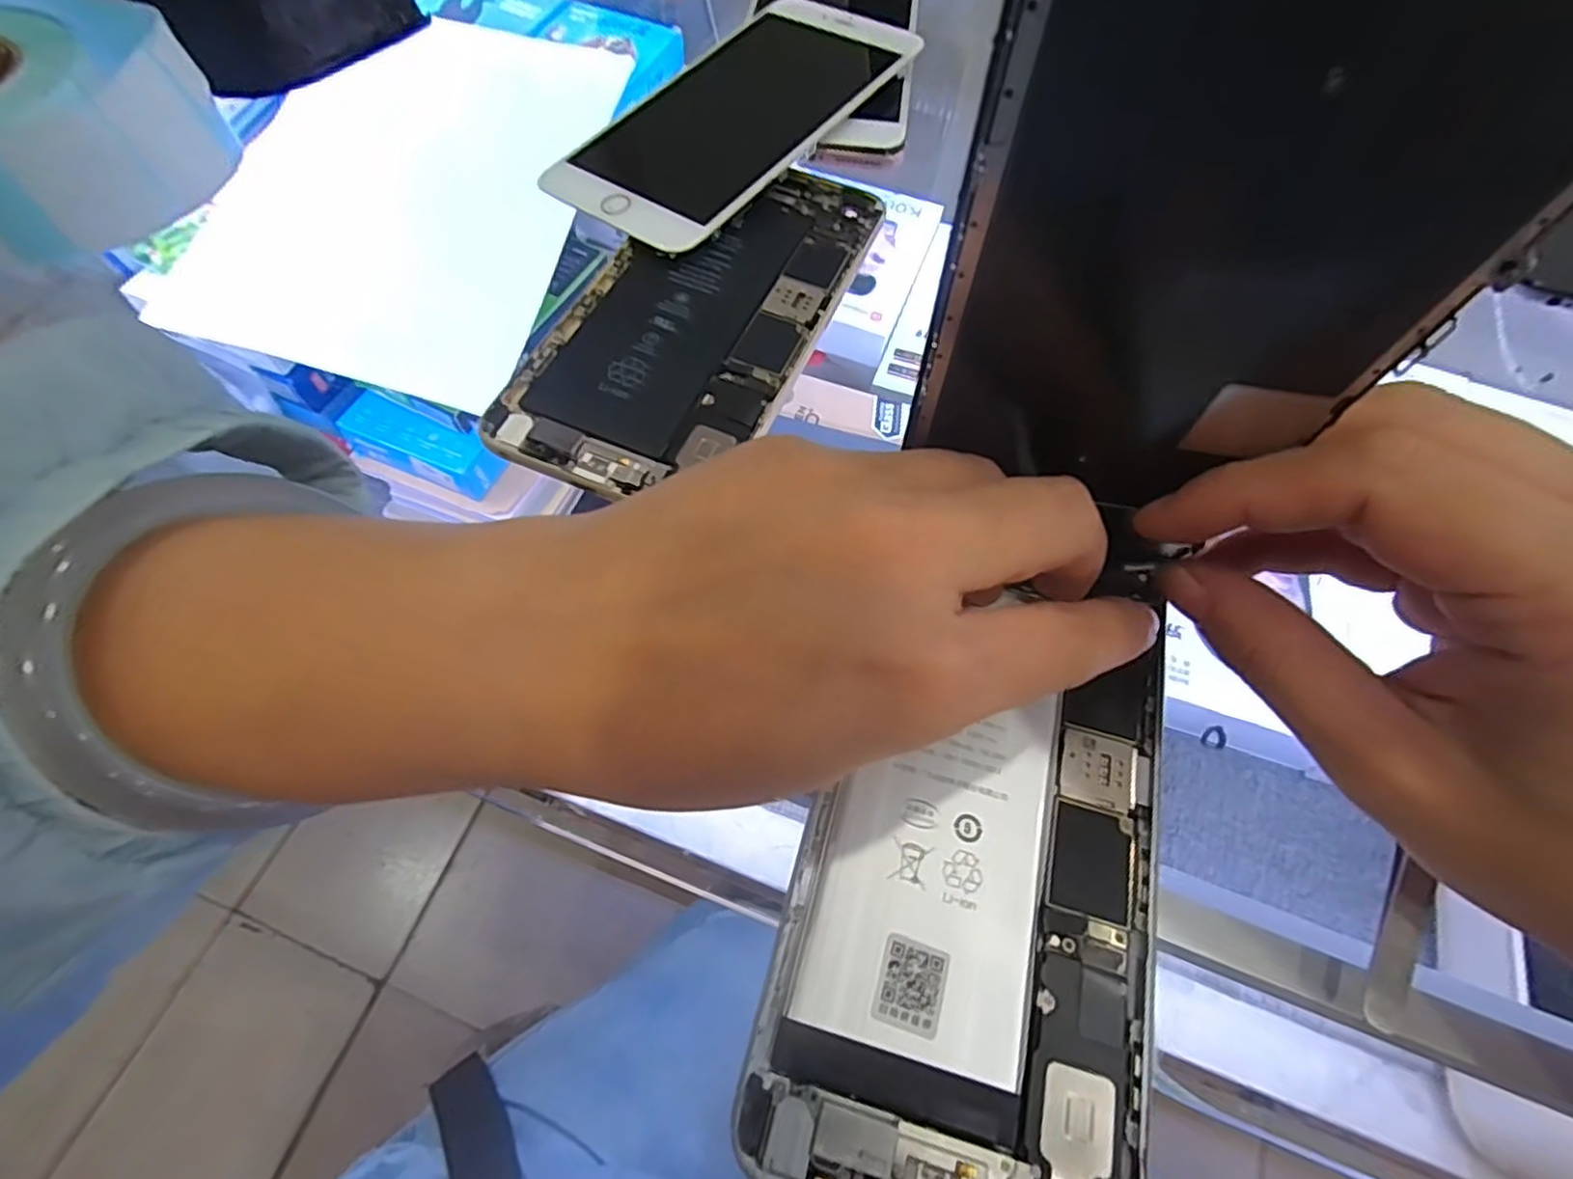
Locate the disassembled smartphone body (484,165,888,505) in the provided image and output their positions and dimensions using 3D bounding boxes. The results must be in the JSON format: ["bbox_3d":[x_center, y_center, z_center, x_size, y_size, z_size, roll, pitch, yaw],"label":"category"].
[{"bbox_3d":[-0.027,-0.092,0.222,0.076,0.005,0.152,22,64,8],"label":"disassembled smartphone body"}]

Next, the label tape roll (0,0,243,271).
[{"bbox_3d":[-0.250,-0.158,0.224,0.089,0.053,0.088,1,63,-2],"label":"label tape roll"}]

